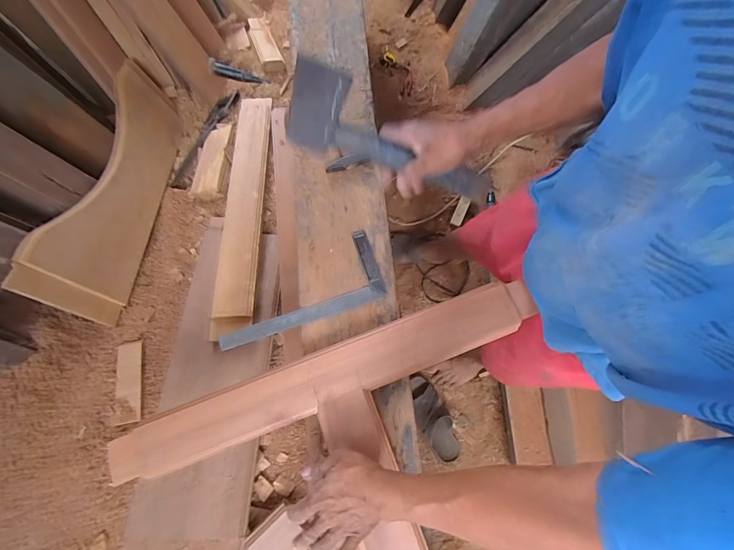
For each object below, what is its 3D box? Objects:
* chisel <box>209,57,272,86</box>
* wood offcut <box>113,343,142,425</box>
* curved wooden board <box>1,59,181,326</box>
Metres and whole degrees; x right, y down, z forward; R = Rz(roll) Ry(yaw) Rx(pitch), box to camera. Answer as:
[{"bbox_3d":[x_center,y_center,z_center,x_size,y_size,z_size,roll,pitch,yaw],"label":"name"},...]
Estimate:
[{"bbox_3d":[-0.382,-0.606,1.067,0.184,0.039,0.027,-1,72,-35],"label":"chisel"},{"bbox_3d":[-0.469,0.210,0.696,0.042,0.004,0.154,-3,65,-25],"label":"wood offcut"},{"bbox_3d":[-0.574,-0.230,0.831,0.025,0.201,0.675,-11,60,16],"label":"curved wooden board"}]

